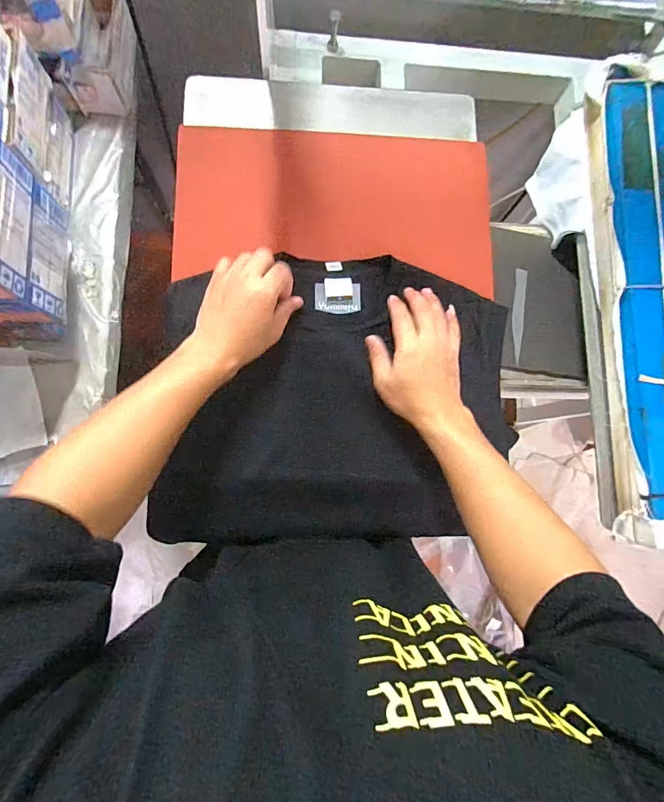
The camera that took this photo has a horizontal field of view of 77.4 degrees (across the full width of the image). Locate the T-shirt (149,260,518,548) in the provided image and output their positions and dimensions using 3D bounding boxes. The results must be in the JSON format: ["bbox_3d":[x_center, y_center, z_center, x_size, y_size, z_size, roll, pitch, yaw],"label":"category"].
[{"bbox_3d":[0.007,0.003,0.496,0.414,0.048,0.338,0,82,-5],"label":"T-shirt"}]

